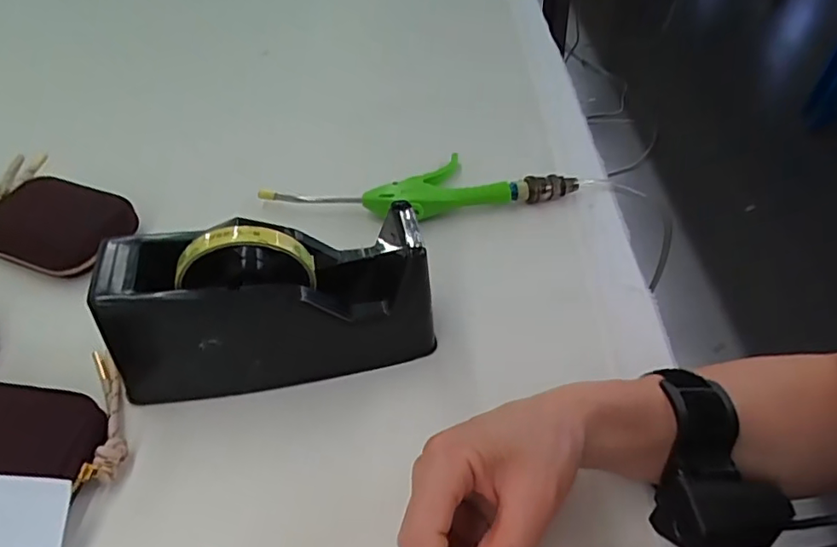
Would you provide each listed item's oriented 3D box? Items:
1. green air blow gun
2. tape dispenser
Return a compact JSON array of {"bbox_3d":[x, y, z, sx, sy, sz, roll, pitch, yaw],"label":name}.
[{"bbox_3d":[0.004,-0.079,0.512,0.278,0.026,0.073,-8,46,-10],"label":"green air blow gun"},{"bbox_3d":[-0.092,0.017,0.364,0.189,0.113,0.067,-8,46,-13],"label":"tape dispenser"}]

